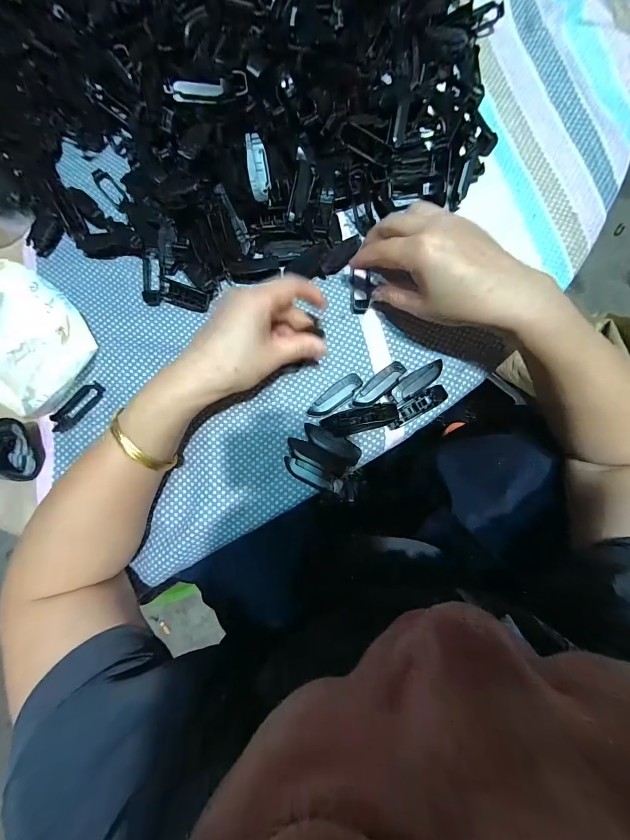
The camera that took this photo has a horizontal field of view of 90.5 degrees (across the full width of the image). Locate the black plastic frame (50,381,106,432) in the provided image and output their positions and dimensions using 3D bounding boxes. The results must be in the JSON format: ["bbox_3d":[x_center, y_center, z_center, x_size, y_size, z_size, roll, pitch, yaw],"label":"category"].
[{"bbox_3d":[-0.225,-0.012,0.294,0.018,0.014,0.058,34,85,6],"label":"black plastic frame"}]

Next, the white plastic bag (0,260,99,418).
[{"bbox_3d":[-0.282,-0.080,0.282,0.149,0.043,0.114,37,86,6],"label":"white plastic bag"}]

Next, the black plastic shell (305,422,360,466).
[{"bbox_3d":[0.015,0.021,0.276,0.053,0.014,0.018,32,85,6],"label":"black plastic shell"}]

